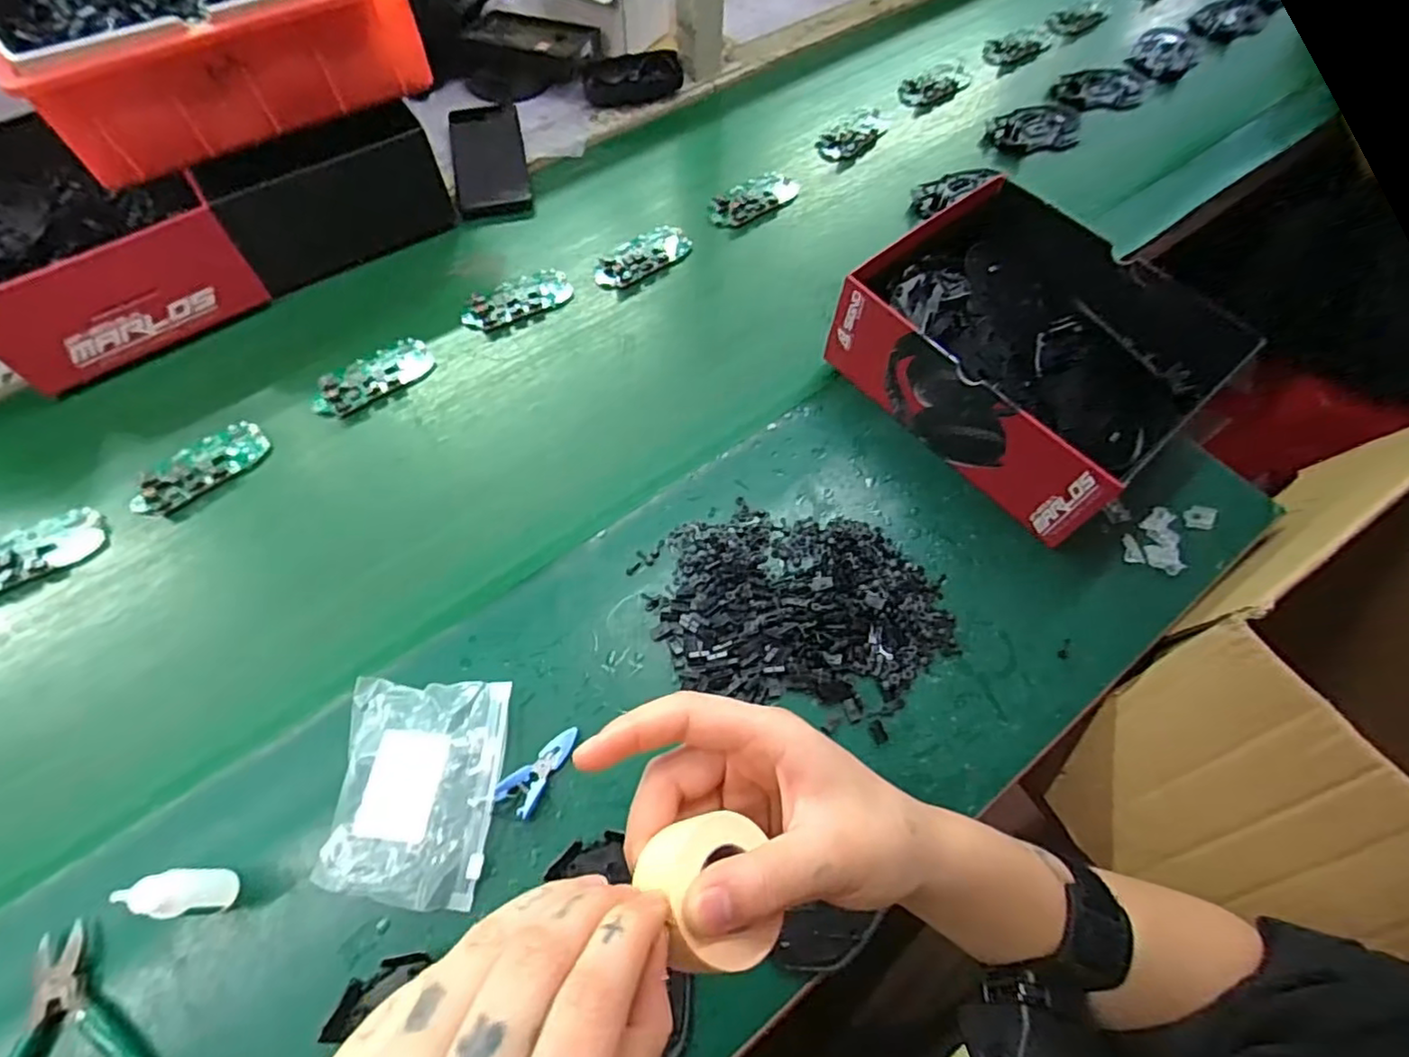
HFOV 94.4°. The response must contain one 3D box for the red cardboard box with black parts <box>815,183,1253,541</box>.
[{"bbox_3d":[0.246,-0.137,0.506,0.193,0.093,0.229,-38,69,-19],"label":"red cardboard box with black parts"}]

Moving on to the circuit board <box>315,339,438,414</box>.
[{"bbox_3d":[-0.274,-0.126,0.541,0.098,0.013,0.043,-37,69,-19],"label":"circuit board"}]

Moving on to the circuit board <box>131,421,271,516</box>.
[{"bbox_3d":[-0.388,-0.047,0.499,0.098,0.011,0.043,-39,70,-19],"label":"circuit board"}]

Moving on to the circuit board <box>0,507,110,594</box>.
[{"bbox_3d":[-0.481,0.018,0.462,0.096,0.013,0.046,-28,67,-15],"label":"circuit board"}]

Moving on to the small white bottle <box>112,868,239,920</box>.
[{"bbox_3d":[-0.268,0.188,0.337,0.017,0.068,0.021,0,62,-1],"label":"small white bottle"}]

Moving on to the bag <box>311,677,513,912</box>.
[{"bbox_3d":[-0.168,0.151,0.384,0.089,0.031,0.119,5,62,1],"label":"bag"}]

